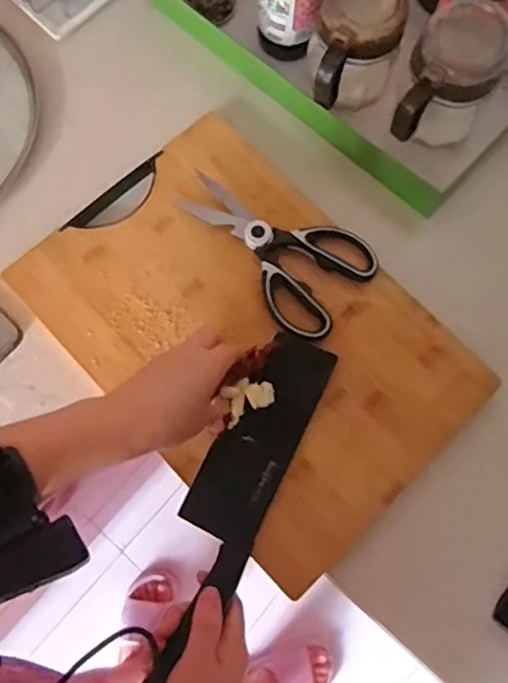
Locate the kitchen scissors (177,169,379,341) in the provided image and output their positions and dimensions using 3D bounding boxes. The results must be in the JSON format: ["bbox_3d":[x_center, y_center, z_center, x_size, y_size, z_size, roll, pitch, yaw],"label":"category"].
[{"bbox_3d":[0.016,-0.090,0.539,0.179,0.012,0.106,37,76,9],"label":"kitchen scissors"}]

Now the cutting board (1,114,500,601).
[{"bbox_3d":[-0.003,-0.011,0.527,0.255,0.029,0.375,-42,79,-13],"label":"cutting board"}]

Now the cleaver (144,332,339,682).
[{"bbox_3d":[-0.017,0.124,0.474,0.064,0.017,0.286,25,73,5],"label":"cleaver"}]

